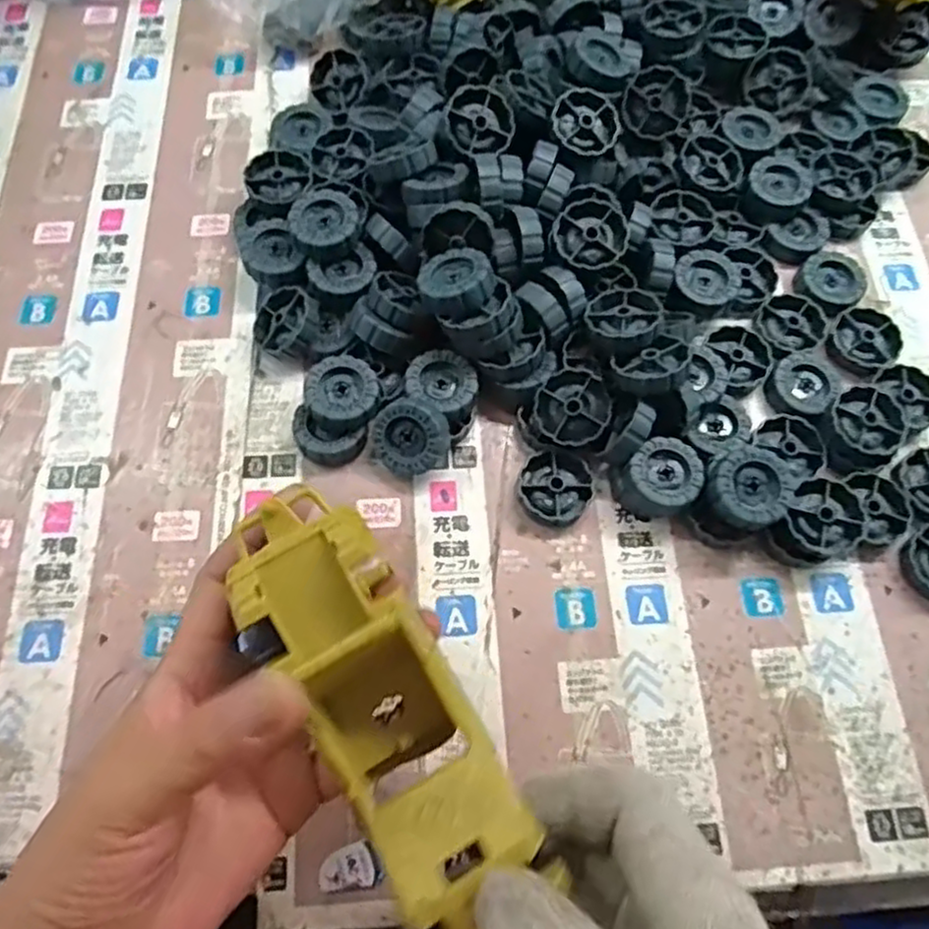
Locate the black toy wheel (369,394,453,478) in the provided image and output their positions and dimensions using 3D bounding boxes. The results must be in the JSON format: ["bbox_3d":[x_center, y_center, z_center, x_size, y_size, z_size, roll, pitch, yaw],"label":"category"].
[{"bbox_3d":[-0.027,-0.015,0.377,0.038,0.017,0.038,3,103,15],"label":"black toy wheel"}]

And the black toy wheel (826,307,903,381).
[{"bbox_3d":[0.229,-0.069,0.423,0.044,0.013,0.036,-40,73,-16],"label":"black toy wheel"}]

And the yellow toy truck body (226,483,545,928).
[{"bbox_3d":[-0.029,0.085,0.263,0.053,0.049,0.162,-26,89,-11],"label":"yellow toy truck body"}]

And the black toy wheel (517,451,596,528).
[{"bbox_3d":[0.048,0.013,0.380,0.038,0.010,0.039,0,67,-1],"label":"black toy wheel"}]

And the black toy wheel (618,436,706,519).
[{"bbox_3d":[0.102,0.009,0.378,0.038,0.026,0.036,0,67,-1],"label":"black toy wheel"}]

